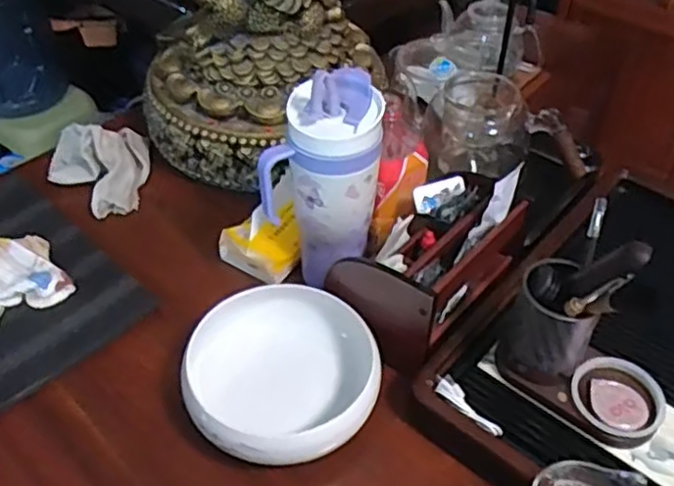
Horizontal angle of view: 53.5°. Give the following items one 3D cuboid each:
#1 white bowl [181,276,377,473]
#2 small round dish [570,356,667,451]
[{"bbox_3d":[-0.055,0.132,0.663,0.180,0.073,0.171,2,45,-2],"label":"white bowl"},{"bbox_3d":[0.265,0.149,0.635,0.084,0.028,0.083,0,44,0],"label":"small round dish"}]

